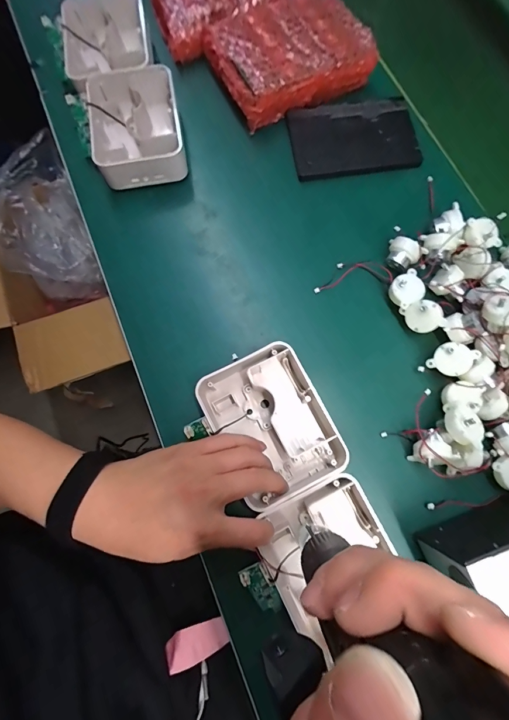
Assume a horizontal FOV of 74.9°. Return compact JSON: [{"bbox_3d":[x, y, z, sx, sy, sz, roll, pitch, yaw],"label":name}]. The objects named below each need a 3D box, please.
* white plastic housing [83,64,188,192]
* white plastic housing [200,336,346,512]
[{"bbox_3d":[-0.140,-0.275,0.397,0.101,0.054,0.133,-10,76,-4],"label":"white plastic housing"},{"bbox_3d":[0.017,0.060,0.312,0.101,0.044,0.132,-28,78,-8],"label":"white plastic housing"}]

